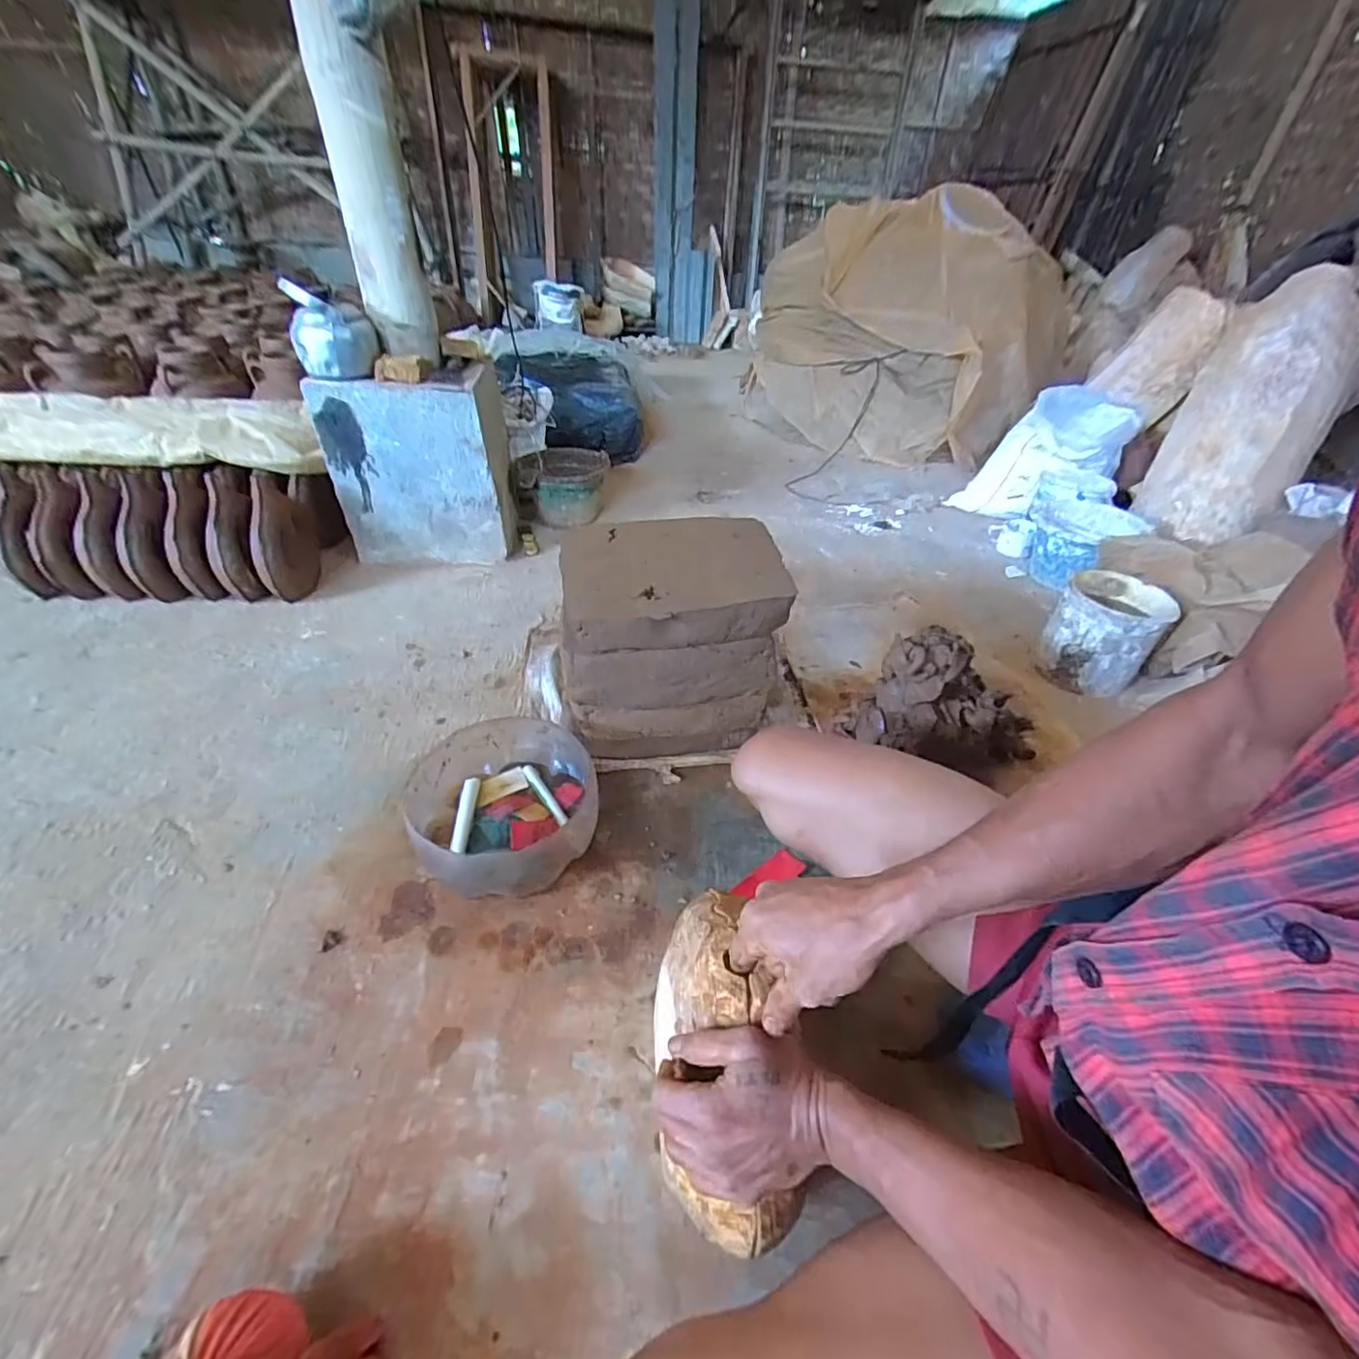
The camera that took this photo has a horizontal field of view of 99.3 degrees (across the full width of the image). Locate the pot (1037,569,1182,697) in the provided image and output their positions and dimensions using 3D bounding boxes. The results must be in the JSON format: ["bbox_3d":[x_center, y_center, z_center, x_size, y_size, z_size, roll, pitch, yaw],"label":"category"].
[{"bbox_3d":[0.813,-0.089,1.116,0.177,0.170,0.167,29,46,28],"label":"pot"}]

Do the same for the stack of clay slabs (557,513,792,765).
[{"bbox_3d":[-0.018,-0.048,0.915,0.309,0.318,0.237,-4,40,-9],"label":"stack of clay slabs"}]

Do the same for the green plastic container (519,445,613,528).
[{"bbox_3d":[-0.329,-0.549,1.666,0.259,0.157,0.227,-7,40,-12],"label":"green plastic container"}]

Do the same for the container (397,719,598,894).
[{"bbox_3d":[-0.231,0.176,0.795,0.236,0.126,0.242,2,39,-2],"label":"container"}]

